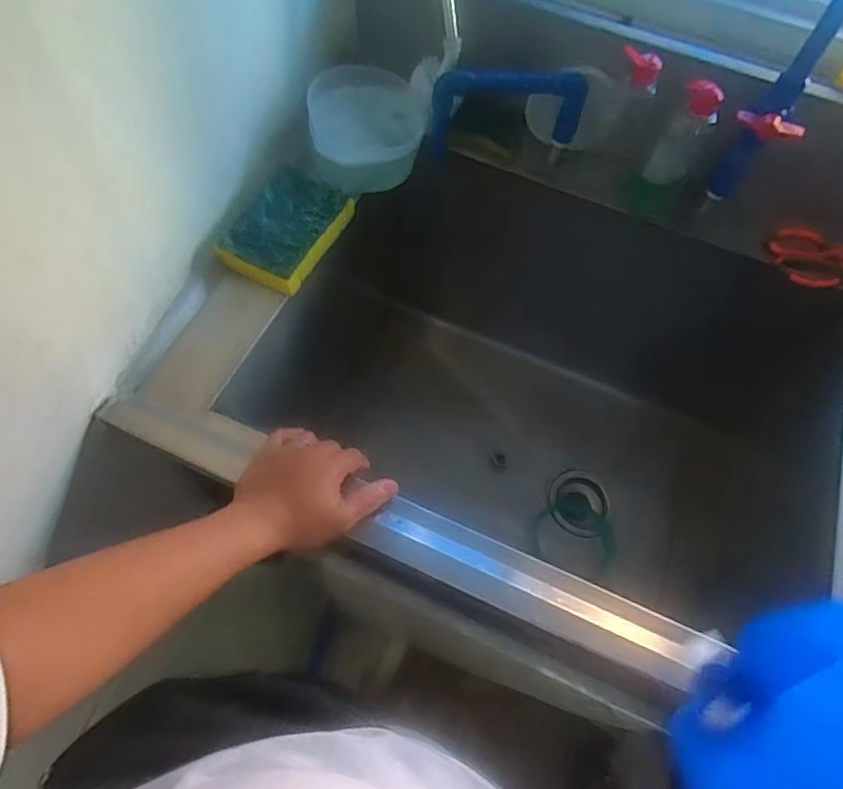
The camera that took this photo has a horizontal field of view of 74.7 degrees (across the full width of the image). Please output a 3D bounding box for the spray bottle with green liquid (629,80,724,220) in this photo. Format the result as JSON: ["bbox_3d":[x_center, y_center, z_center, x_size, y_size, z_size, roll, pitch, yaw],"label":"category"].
[{"bbox_3d":[0.288,-0.273,0.627,0.050,0.159,0.060,26,65,9],"label":"spray bottle with green liquid"}]

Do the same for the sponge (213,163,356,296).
[{"bbox_3d":[-0.148,-0.184,0.613,0.099,0.025,0.149,22,64,7],"label":"sponge"}]

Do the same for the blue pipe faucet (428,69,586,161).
[{"bbox_3d":[0.102,-0.338,0.666,0.180,0.100,0.022,-4,64,-6],"label":"blue pipe faucet"}]

